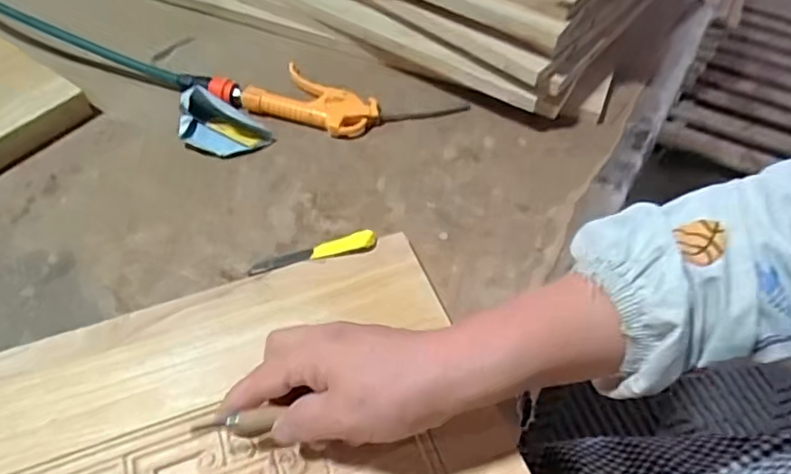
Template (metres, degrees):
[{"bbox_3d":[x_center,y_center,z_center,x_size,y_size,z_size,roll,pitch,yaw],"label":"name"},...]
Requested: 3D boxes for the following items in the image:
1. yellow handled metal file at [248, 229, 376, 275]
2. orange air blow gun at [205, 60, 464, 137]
[{"bbox_3d":[-0.067,0.013,0.465,0.104,0.011,0.020,-14,51,4],"label":"yellow handled metal file"},{"bbox_3d":[-0.060,-0.141,0.584,0.251,0.029,0.091,2,51,4],"label":"orange air blow gun"}]

